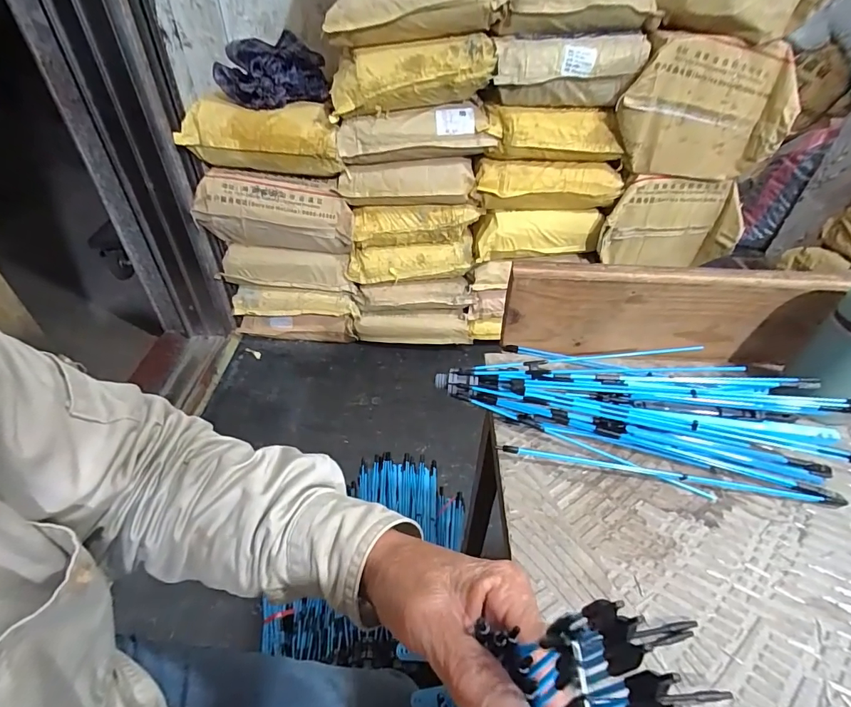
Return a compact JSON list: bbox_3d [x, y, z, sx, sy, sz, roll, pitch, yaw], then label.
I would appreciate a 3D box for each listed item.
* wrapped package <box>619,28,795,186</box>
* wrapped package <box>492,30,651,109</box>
[{"bbox_3d":[0.694,-0.613,1.091,0.410,0.298,0.092,5,41,3],"label":"wrapped package"},{"bbox_3d":[0.369,-0.738,1.122,0.380,0.149,0.110,-5,42,-8],"label":"wrapped package"}]

